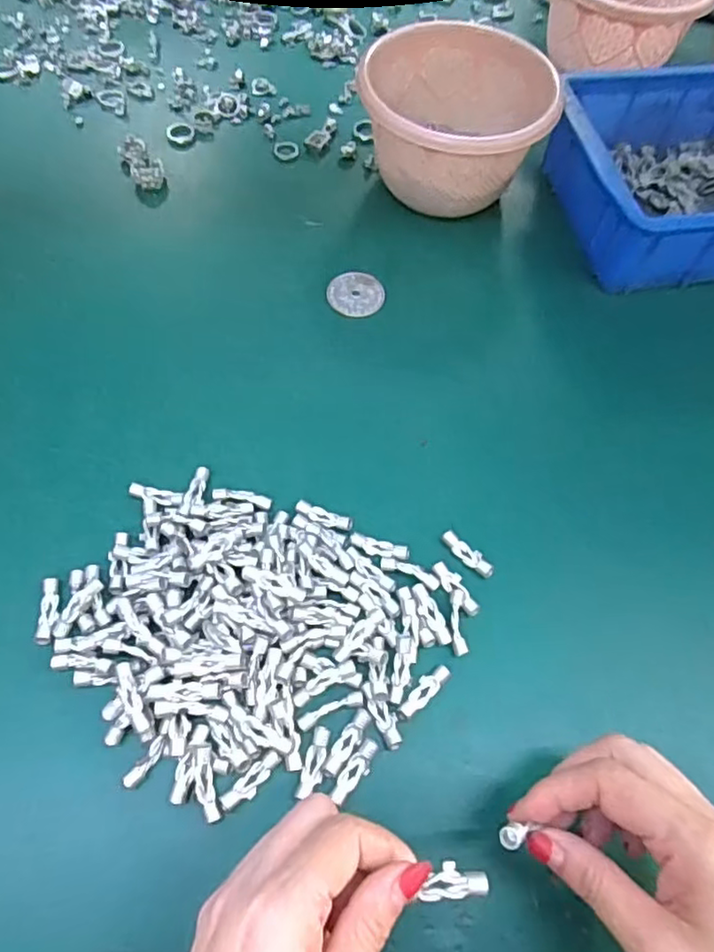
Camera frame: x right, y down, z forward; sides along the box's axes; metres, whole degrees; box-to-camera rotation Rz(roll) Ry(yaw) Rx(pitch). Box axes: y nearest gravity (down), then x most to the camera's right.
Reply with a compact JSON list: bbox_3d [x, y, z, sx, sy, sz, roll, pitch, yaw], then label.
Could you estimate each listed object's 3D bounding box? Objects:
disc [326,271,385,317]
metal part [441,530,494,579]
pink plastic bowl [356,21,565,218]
[{"bbox_3d":[-0.001,-0.137,0.465,0.042,0.004,0.040,2,63,-3],"label":"disc"},{"bbox_3d":[0.066,0.047,0.369,0.035,0.007,0.012,41,67,16],"label":"metal part"},{"bbox_3d":[0.078,-0.272,0.491,0.127,0.084,0.131,2,63,-3],"label":"pink plastic bowl"}]

